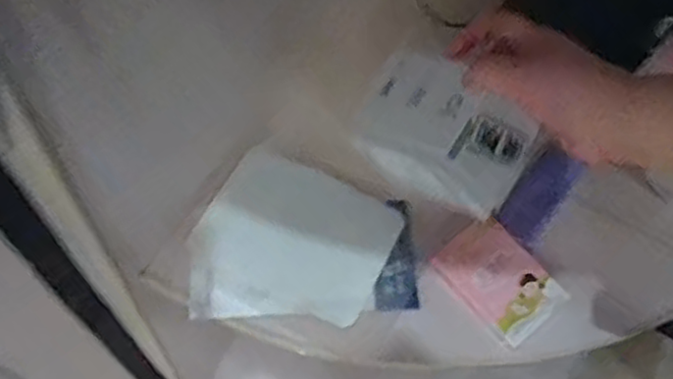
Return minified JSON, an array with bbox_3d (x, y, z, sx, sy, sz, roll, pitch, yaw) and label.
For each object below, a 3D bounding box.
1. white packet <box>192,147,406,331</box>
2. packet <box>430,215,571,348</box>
[{"bbox_3d":[-0.037,0.049,0.581,0.146,0.016,0.151,25,64,7],"label":"white packet"},{"bbox_3d":[0.136,0.073,0.587,0.070,0.009,0.097,-36,72,-21],"label":"packet"}]

